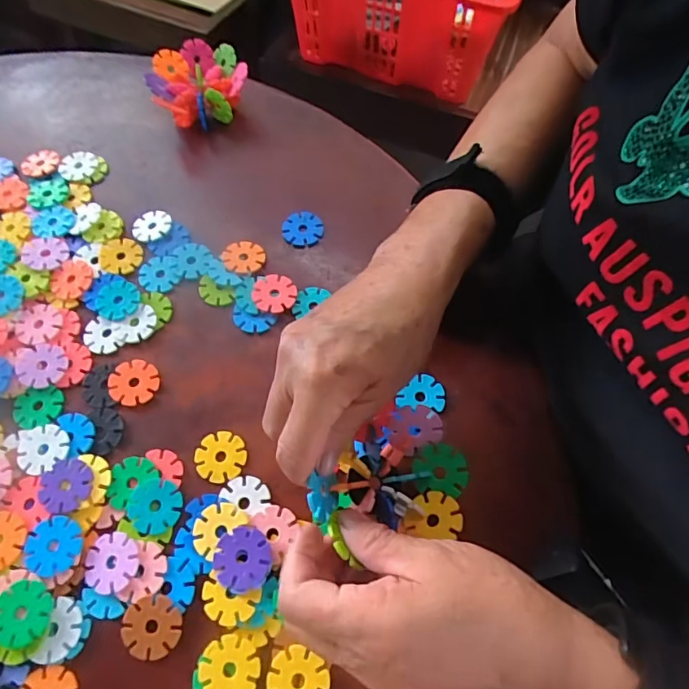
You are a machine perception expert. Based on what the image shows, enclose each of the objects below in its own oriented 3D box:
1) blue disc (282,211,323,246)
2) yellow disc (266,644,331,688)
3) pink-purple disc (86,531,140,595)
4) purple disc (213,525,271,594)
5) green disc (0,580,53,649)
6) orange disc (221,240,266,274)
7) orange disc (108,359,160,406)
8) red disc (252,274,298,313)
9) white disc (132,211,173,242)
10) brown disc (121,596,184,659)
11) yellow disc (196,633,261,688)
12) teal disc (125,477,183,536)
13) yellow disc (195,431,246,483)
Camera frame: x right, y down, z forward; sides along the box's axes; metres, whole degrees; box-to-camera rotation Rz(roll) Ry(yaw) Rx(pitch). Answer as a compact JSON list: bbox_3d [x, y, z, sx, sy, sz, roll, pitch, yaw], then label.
[{"bbox_3d":[-0.033,-0.091,0.384,0.031,0.008,0.028,-17,66,-7],"label":"blue disc"},{"bbox_3d":[-0.024,0.176,0.257,0.032,0.004,0.030,0,65,0],"label":"yellow disc"},{"bbox_3d":[-0.133,0.124,0.280,0.030,0.004,0.031,0,65,0],"label":"pink-purple disc"},{"bbox_3d":[-0.058,0.120,0.277,0.032,0.004,0.032,-2,62,3],"label":"purple disc"},{"bbox_3d":[-0.175,0.146,0.267,0.030,0.006,0.031,9,65,5],"label":"green disc"},{"bbox_3d":[-0.076,-0.066,0.369,0.032,0.004,0.029,-10,65,-4],"label":"orange disc"},{"bbox_3d":[-0.141,0.025,0.331,0.032,0.005,0.030,0,65,0],"label":"orange disc"},{"bbox_3d":[-0.051,-0.037,0.356,0.030,0.004,0.030,0,65,0],"label":"red disc"},{"bbox_3d":[-0.153,-0.095,0.391,0.032,0.004,0.030,-8,65,-3],"label":"white disc"},{"bbox_3d":[-0.105,0.154,0.268,0.031,0.004,0.030,0,65,0],"label":"brown disc"},{"bbox_3d":[-0.061,0.172,0.260,0.030,0.004,0.031,0,65,0],"label":"yellow disc"},{"bbox_3d":[-0.113,0.096,0.295,0.033,0.004,0.031,0,65,0],"label":"teal disc"},{"bbox_3d":[-0.078,0.070,0.310,0.031,0.004,0.030,0,65,0],"label":"yellow disc"}]

